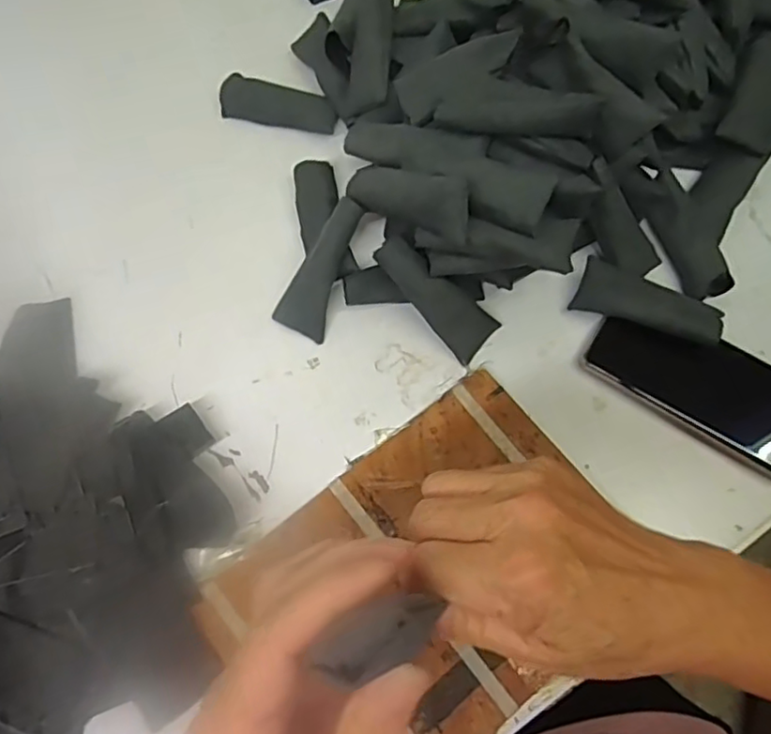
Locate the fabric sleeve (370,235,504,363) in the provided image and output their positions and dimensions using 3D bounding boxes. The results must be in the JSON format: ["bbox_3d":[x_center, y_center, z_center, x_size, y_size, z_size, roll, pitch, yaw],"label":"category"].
[{"bbox_3d":[0.037,-0.051,0.451,0.101,0.018,0.036,44,73,-14],"label":"fabric sleeve"}]

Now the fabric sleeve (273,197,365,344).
[{"bbox_3d":[-0.045,-0.071,0.453,0.038,0.010,0.102,30,108,11],"label":"fabric sleeve"}]

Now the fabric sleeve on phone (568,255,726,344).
[{"bbox_3d":[0.193,-0.046,0.465,0.100,0.024,0.040,20,71,7],"label":"fabric sleeve on phone"}]

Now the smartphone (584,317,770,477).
[{"bbox_3d":[0.229,0.010,0.453,0.158,0.011,0.073,34,73,12],"label":"smartphone"}]

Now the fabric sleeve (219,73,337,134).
[{"bbox_3d":[-0.089,-0.222,0.536,0.099,0.019,0.031,12,70,5],"label":"fabric sleeve"}]

